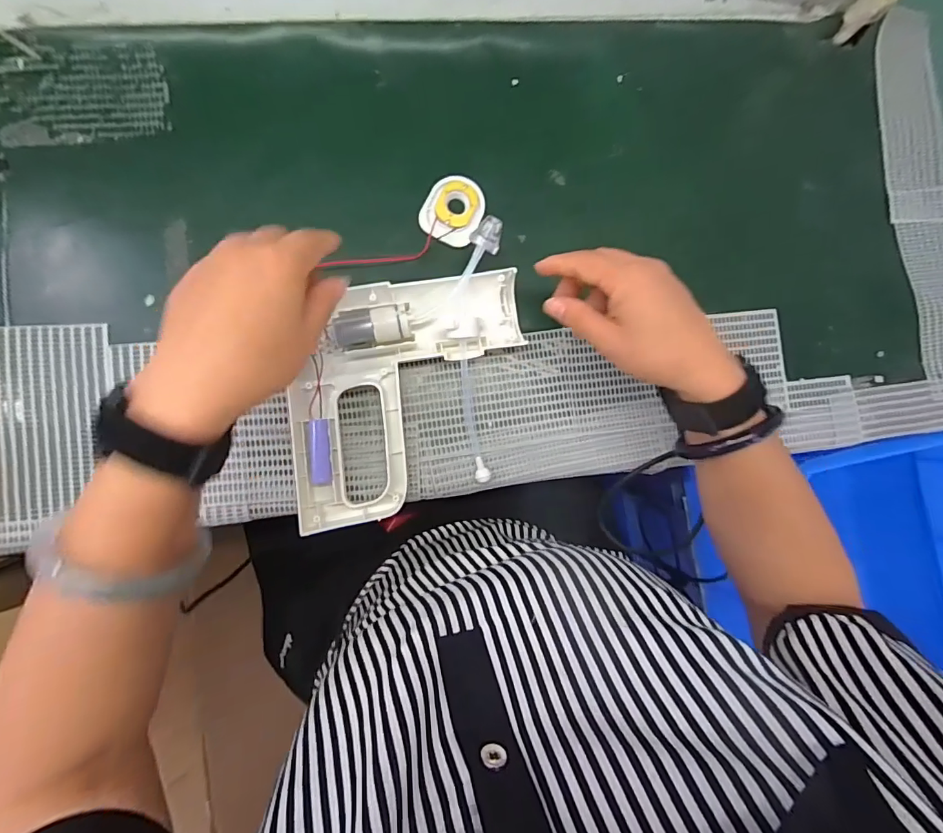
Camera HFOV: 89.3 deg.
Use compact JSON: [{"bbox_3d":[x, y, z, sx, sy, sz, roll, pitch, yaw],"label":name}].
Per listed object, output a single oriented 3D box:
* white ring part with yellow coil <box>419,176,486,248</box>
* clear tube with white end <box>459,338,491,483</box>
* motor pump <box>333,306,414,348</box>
[{"bbox_3d":[-0.015,-0.179,0.417,0.047,0.012,0.058,26,85,-4],"label":"white ring part with yellow coil"},{"bbox_3d":[0.000,-0.004,0.399,0.011,0.017,0.118,-10,89,-6],"label":"clear tube with white end"},{"bbox_3d":[-0.078,-0.071,0.375,0.058,0.022,0.026,-6,88,-6],"label":"motor pump"}]

